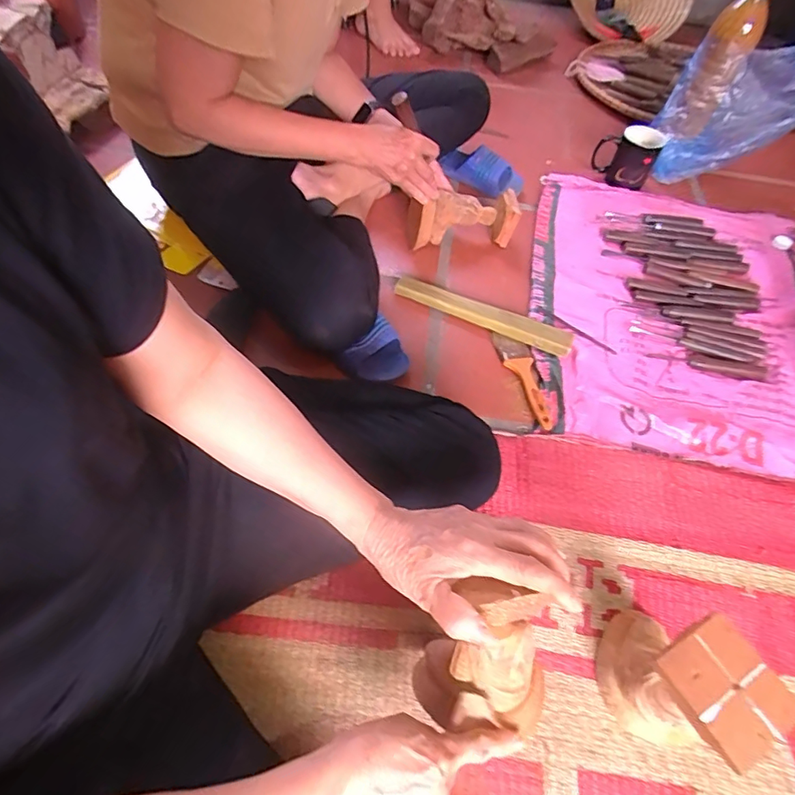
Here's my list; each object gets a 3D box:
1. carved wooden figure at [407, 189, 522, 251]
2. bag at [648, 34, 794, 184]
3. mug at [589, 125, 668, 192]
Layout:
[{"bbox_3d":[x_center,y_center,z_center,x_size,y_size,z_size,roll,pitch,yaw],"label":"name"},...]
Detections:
[{"bbox_3d":[0.111,-0.308,0.837,0.186,0.085,0.072,-6,56,-7],"label":"carved wooden figure"},{"bbox_3d":[0.644,-0.521,0.902,0.274,0.270,0.096,24,57,13],"label":"bag"},{"bbox_3d":[0.463,-0.489,0.966,0.115,0.103,0.102,31,60,18],"label":"mug"}]

